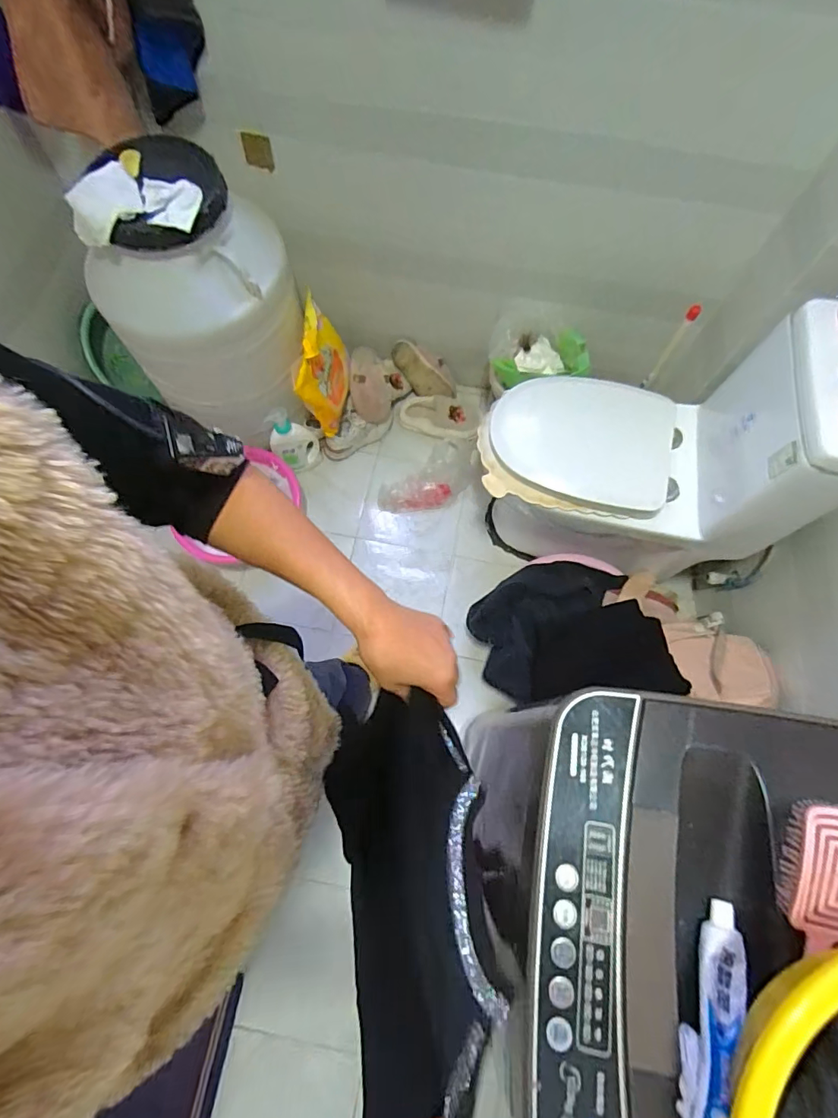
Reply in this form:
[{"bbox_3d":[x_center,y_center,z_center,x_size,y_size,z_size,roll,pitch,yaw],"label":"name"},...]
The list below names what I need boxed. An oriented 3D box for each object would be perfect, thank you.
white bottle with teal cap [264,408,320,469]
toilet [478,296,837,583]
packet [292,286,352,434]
[{"bbox_3d":[-0.367,-0.346,1.452,0.135,0.247,0.069,-31,75,-12],"label":"white bottle with teal cap"},{"bbox_3d":[0.472,-0.224,1.150,0.622,0.681,0.391,5,70,-1],"label":"toilet"},{"bbox_3d":[-0.267,-0.543,1.406,0.098,0.312,0.262,7,70,0],"label":"packet"}]

